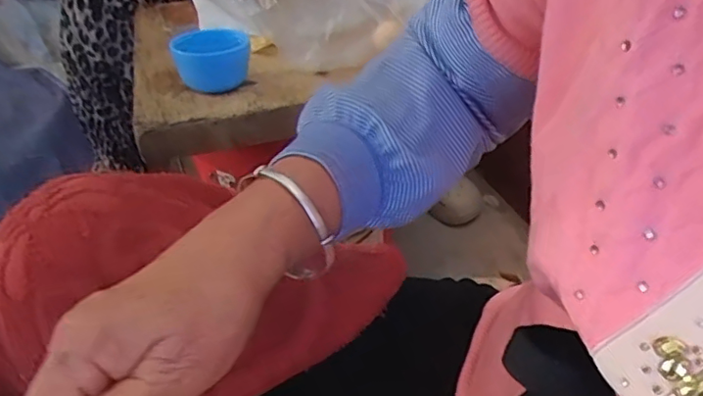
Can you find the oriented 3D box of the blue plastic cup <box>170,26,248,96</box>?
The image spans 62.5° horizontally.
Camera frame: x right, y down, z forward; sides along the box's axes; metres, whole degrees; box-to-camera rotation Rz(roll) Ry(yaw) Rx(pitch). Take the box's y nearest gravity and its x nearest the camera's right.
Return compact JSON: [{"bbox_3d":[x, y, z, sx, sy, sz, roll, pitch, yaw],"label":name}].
[{"bbox_3d":[-0.145,-0.141,0.605,0.077,0.053,0.076,-7,37,-8],"label":"blue plastic cup"}]

